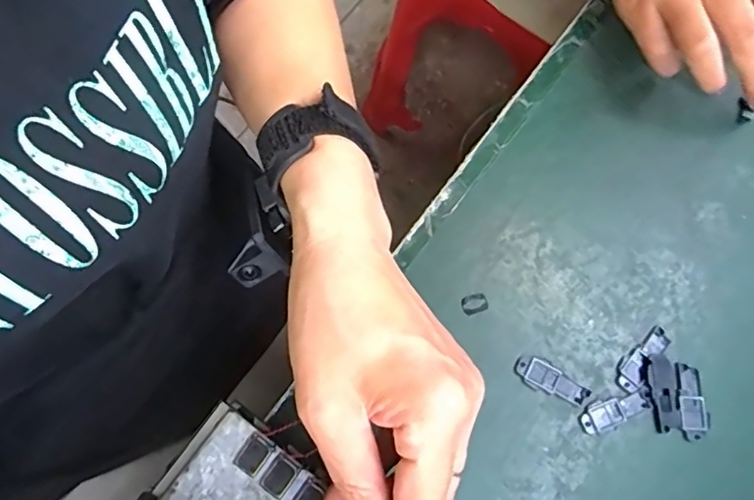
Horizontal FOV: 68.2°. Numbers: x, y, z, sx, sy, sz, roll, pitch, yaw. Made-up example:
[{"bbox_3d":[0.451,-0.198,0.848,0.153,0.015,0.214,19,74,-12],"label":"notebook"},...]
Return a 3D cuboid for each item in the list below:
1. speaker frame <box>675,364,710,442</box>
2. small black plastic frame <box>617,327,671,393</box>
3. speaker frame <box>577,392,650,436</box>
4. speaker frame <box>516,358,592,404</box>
[{"bbox_3d":[0.169,0.082,0.299,0.015,0.004,0.039,-2,74,-2],"label":"speaker frame"},{"bbox_3d":[0.146,0.059,0.306,0.014,0.004,0.041,40,77,9],"label":"small black plastic frame"},{"bbox_3d":[0.127,0.087,0.298,0.038,0.004,0.014,-21,76,-7],"label":"speaker frame"},{"bbox_3d":[0.096,0.071,0.302,0.041,0.004,0.015,21,75,5],"label":"speaker frame"}]

